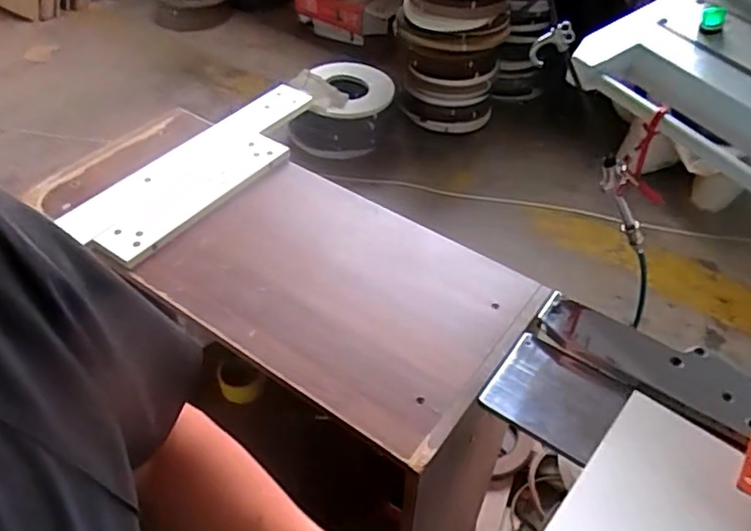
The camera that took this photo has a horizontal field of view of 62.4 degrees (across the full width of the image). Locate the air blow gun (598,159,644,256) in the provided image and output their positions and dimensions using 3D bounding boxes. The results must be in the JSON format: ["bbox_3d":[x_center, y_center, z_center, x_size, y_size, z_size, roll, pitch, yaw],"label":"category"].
[{"bbox_3d":[0.340,-0.076,0.849,0.039,0.157,0.039,-10,34,38],"label":"air blow gun"}]

